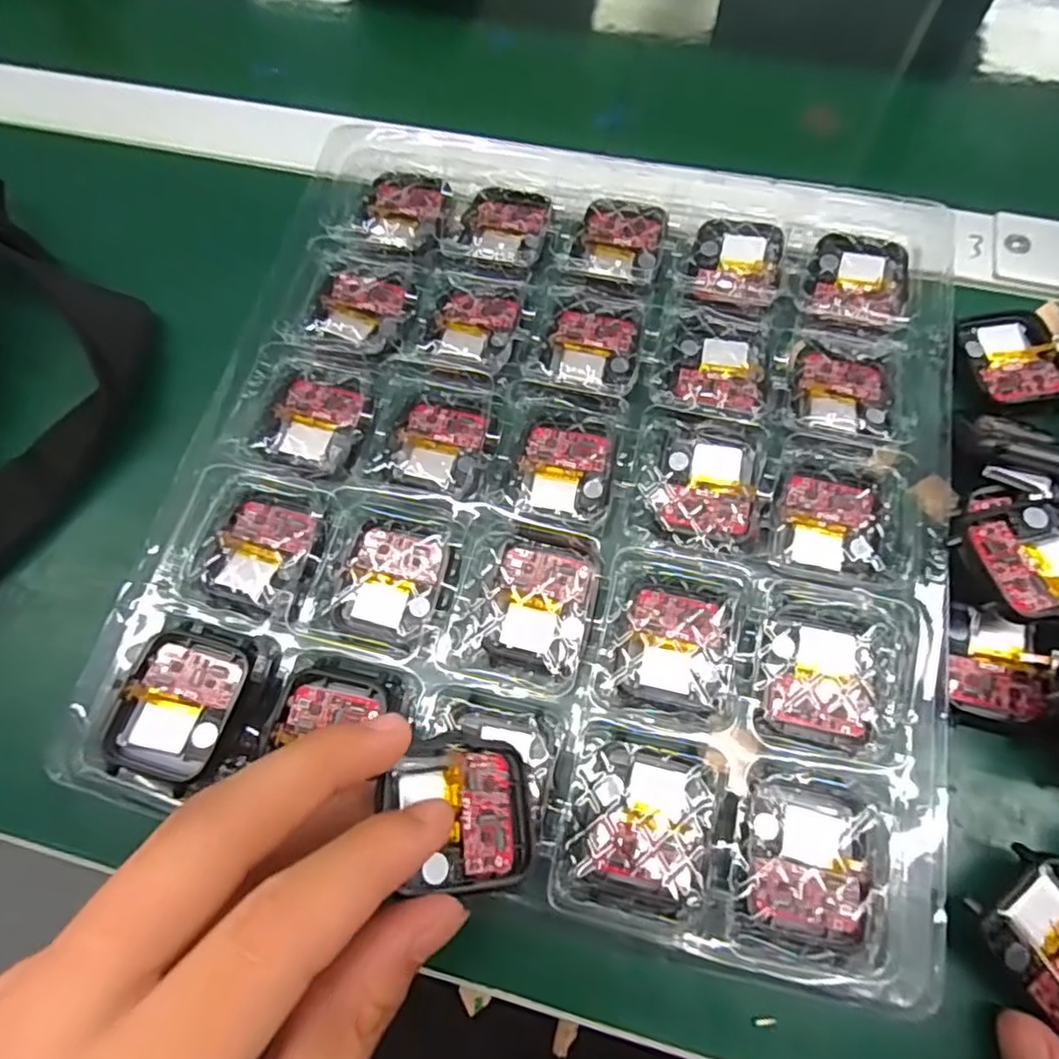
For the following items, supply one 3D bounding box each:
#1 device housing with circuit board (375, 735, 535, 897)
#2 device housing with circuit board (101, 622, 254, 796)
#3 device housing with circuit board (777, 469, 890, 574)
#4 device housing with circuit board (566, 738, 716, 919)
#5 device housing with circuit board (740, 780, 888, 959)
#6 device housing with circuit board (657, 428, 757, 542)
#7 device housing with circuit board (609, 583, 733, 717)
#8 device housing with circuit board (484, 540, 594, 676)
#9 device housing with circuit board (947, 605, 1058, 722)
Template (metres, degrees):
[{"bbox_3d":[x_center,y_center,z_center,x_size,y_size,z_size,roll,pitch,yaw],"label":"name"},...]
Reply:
[{"bbox_3d":[-0.019,0.076,0.172,0.044,0.008,0.037,8,61,-31],"label":"device housing with circuit board"},{"bbox_3d":[-0.111,0.055,0.203,0.036,0.005,0.046,13,69,6],"label":"device housing with circuit board"},{"bbox_3d":[0.106,-0.003,0.226,0.035,0.012,0.034,16,69,7],"label":"device housing with circuit board"},{"bbox_3d":[0.033,0.089,0.193,0.039,0.010,0.044,14,69,7],"label":"device housing with circuit board"},{"bbox_3d":[0.082,0.098,0.189,0.039,0.014,0.043,14,69,7],"label":"device housing with circuit board"},{"bbox_3d":[0.064,-0.015,0.230,0.033,0.008,0.042,11,69,6],"label":"device housing with circuit board"},{"bbox_3d":[0.047,0.038,0.211,0.035,0.013,0.040,13,69,6],"label":"device housing with circuit board"},{"bbox_3d":[0.003,0.026,0.216,0.033,0.010,0.044,12,69,6],"label":"device housing with circuit board"},{"bbox_3d":[0.155,0.045,0.209,0.033,0.006,0.035,16,69,8],"label":"device housing with circuit board"}]

